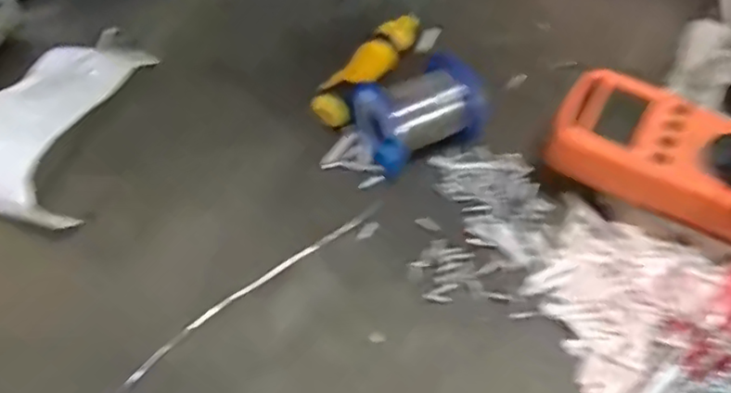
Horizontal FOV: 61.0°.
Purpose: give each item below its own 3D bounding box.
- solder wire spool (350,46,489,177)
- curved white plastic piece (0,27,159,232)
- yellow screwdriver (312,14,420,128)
[{"bbox_3d":[0.035,-0.056,0.422,0.073,0.049,0.058,-21,60,-12],"label":"solder wire spool"},{"bbox_3d":[-0.210,-0.060,0.415,0.068,0.043,0.163,6,58,5],"label":"curved white plastic piece"},{"bbox_3d":[0.003,-0.097,0.463,0.025,0.028,0.118,29,63,18],"label":"yellow screwdriver"}]

